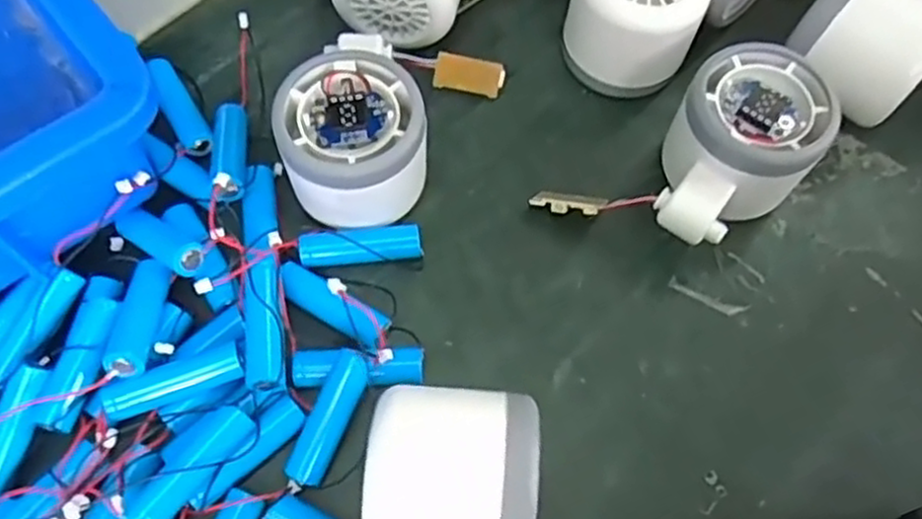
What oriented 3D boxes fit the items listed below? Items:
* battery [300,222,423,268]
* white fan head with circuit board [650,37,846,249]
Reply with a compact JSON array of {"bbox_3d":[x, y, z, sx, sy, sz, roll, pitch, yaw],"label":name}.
[{"bbox_3d":[-0.042,-0.005,0.315,0.050,0.013,0.016,-6,67,-6],"label":"battery"},{"bbox_3d":[0.112,-0.043,0.314,0.056,0.052,0.080,37,70,12],"label":"white fan head with circuit board"}]

